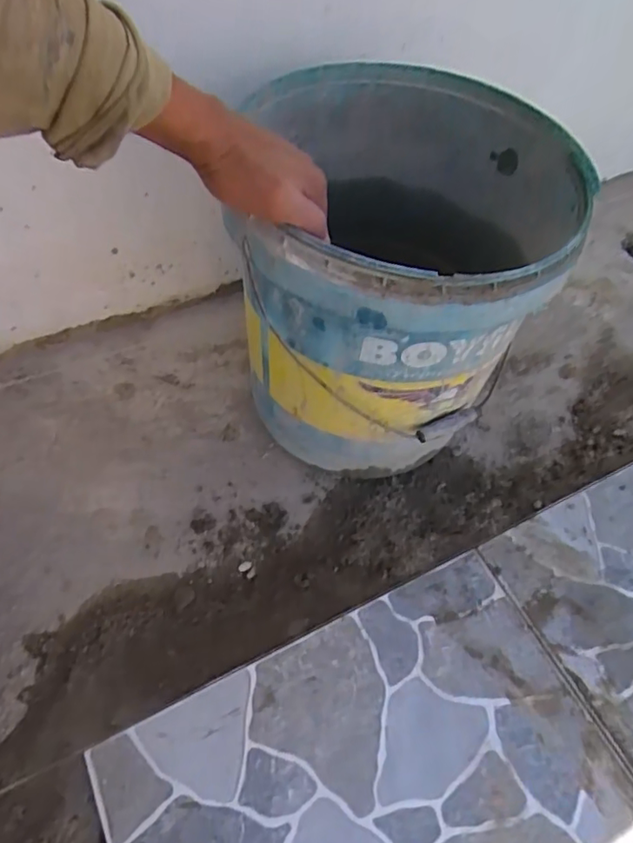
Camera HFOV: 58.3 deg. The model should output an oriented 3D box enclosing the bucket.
[{"bbox_3d":[0.078,-0.148,0.606,0.285,0.287,0.343,3,53,-3],"label":"bucket"}]

